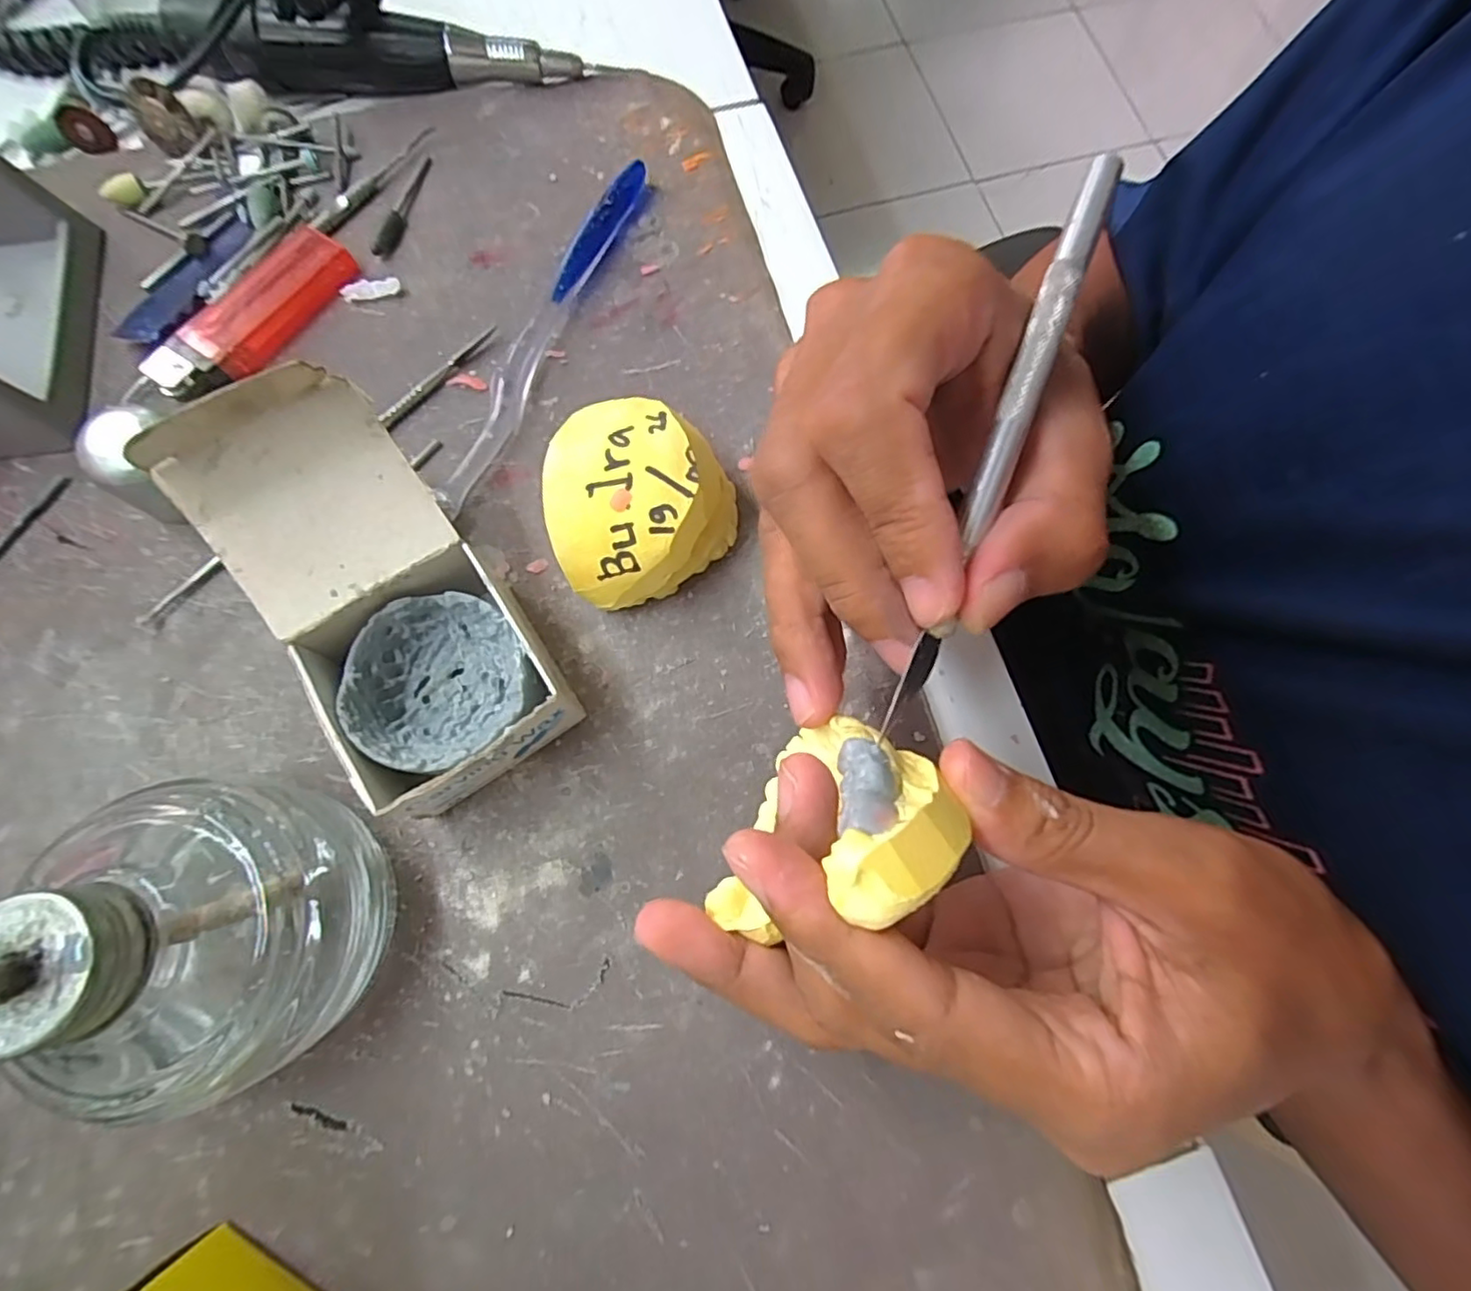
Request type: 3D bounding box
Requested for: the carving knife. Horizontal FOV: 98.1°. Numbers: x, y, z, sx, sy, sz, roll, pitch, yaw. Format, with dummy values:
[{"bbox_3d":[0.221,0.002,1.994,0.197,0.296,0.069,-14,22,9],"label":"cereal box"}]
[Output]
[{"bbox_3d":[0.059,-0.046,0.138,0.007,0.004,0.137,22,85,4],"label":"carving knife"}]

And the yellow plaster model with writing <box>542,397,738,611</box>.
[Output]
[{"bbox_3d":[-0.030,-0.044,0.201,0.055,0.035,0.058,1,75,-2],"label":"yellow plaster model with writing"}]

